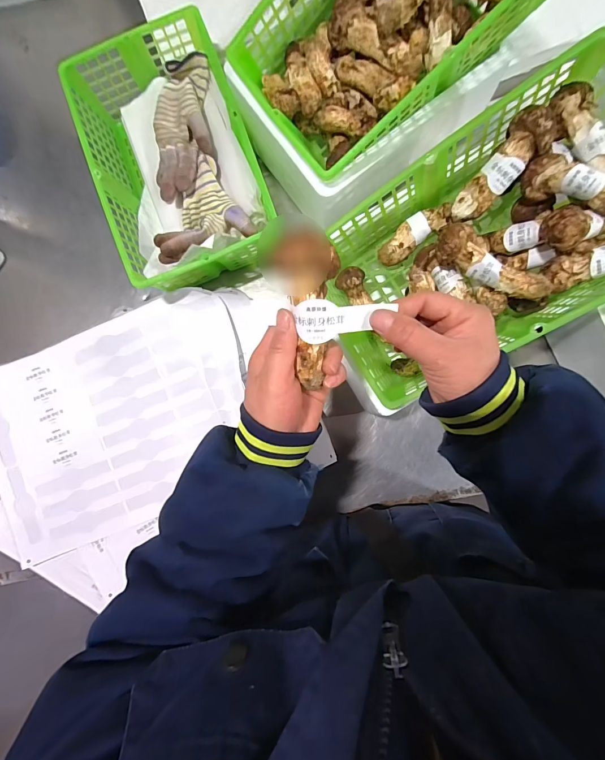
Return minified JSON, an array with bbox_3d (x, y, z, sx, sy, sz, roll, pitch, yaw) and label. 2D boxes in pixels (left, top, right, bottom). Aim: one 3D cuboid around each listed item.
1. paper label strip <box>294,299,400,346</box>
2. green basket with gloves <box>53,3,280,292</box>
[{"bbox_3d":[0.030,-0.045,0.258,0.070,0.008,0.031,-4,116,-7],"label":"paper label strip"},{"bbox_3d":[-0.186,-0.324,0.527,0.215,0.106,0.346,-20,87,2],"label":"green basket with gloves"}]

